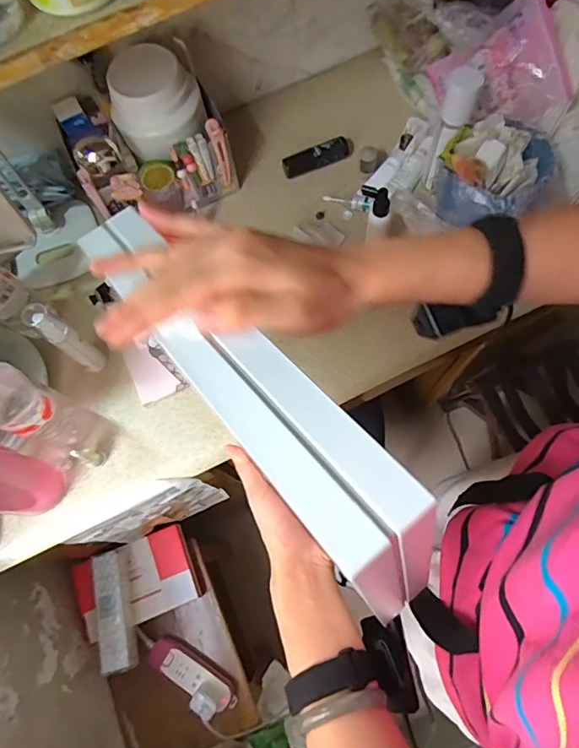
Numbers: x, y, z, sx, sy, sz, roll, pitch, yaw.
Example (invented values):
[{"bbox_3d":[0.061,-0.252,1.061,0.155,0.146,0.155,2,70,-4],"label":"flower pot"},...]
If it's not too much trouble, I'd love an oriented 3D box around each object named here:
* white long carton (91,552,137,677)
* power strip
[{"bbox_3d":[-0.312,0.423,0.847,0.051,0.065,0.190,-14,71,-3],"label":"white long carton"},{"bbox_3d":[-0.178,0.547,0.876,0.185,0.054,0.057,24,74,10],"label":"power strip"}]

